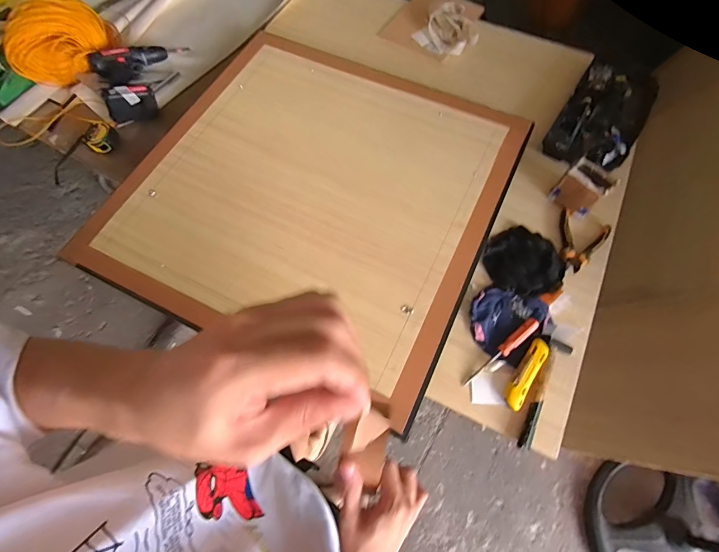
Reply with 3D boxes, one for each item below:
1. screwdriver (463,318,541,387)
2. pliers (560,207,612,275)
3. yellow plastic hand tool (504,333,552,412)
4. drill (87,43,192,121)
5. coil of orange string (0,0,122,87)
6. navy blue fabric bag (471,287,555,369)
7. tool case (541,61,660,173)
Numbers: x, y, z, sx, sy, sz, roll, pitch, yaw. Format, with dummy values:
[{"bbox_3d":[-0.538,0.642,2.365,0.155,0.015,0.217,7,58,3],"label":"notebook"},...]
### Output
[{"bbox_3d":[0.254,0.137,0.665,0.173,0.027,0.021,-38,70,-14],"label":"screwdriver"},{"bbox_3d":[0.449,-0.064,0.756,0.098,0.012,0.140,24,69,12],"label":"pliers"},{"bbox_3d":[0.298,0.166,0.655,0.035,0.026,0.144,32,71,15],"label":"yellow plastic hand tool"},{"bbox_3d":[-0.536,-0.514,0.926,0.223,0.069,0.216,-26,68,-9],"label":"drill"},{"bbox_3d":[-0.748,-0.587,0.925,0.220,0.128,0.159,-21,67,-7],"label":"coil of orange string"},{"bbox_3d":[0.277,0.080,0.691,0.142,0.017,0.131,-38,70,-14],"label":"navy blue fabric bag"},{"bbox_3d":[0.585,-0.386,0.888,0.175,0.037,0.336,31,71,15],"label":"tool case"}]

